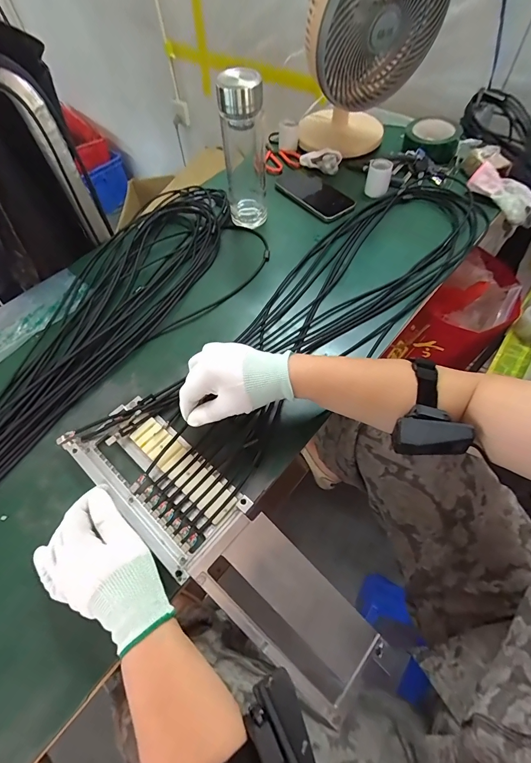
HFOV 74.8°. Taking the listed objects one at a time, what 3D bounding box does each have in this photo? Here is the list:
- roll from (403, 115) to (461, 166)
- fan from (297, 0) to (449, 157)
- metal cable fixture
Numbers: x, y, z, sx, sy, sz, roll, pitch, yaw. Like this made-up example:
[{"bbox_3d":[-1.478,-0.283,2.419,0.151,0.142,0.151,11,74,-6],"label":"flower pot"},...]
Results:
[{"bbox_3d":[0.333,-0.487,0.693,0.109,0.040,0.100,21,61,16],"label":"roll"},{"bbox_3d":[0.176,-0.572,0.616,0.230,0.300,0.205,6,58,7],"label":"fan"},{"bbox_3d":[-0.045,0.164,0.363,0.398,0.041,0.094,38,67,12],"label":"metal cable fixture"}]

